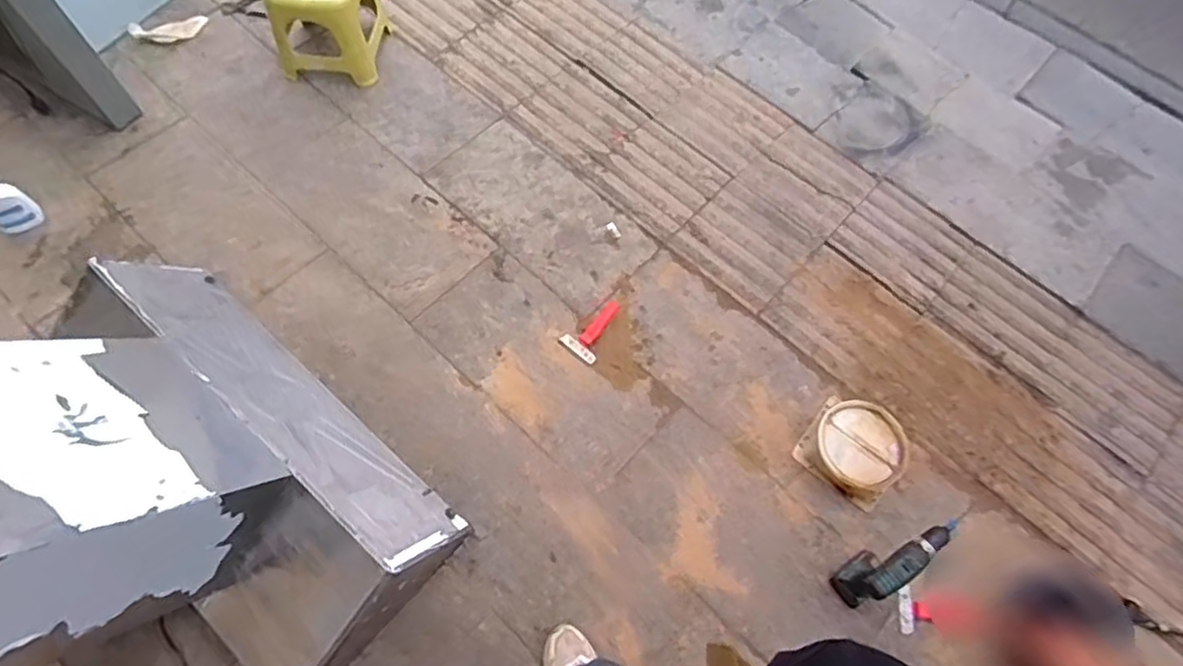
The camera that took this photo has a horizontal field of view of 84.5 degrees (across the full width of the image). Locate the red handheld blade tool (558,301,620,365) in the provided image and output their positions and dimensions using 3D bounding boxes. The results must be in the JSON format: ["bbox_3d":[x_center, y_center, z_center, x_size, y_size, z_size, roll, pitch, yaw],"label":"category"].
[{"bbox_3d":[0.010,-0.012,1.541,0.093,0.020,0.159,36,69,12],"label":"red handheld blade tool"}]

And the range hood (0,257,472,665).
[{"bbox_3d":[-0.789,0.298,1.104,0.844,0.759,0.416,41,103,17],"label":"range hood"}]

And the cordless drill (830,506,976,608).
[{"bbox_3d":[0.603,0.446,1.285,0.237,0.191,0.074,-25,70,-13],"label":"cordless drill"}]

